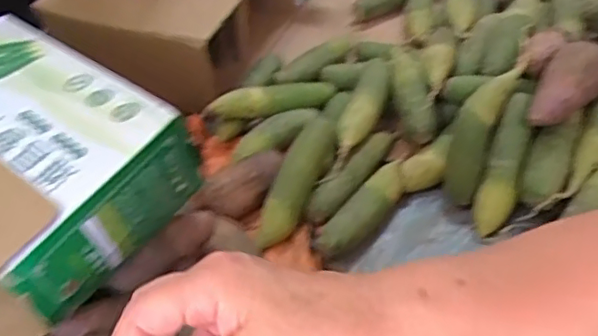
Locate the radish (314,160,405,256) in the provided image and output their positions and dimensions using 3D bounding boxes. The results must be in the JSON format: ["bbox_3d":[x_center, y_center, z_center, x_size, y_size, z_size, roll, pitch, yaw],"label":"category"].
[{"bbox_3d":[0.098,0.053,0.884,0.197,0.042,0.059,-39,55,-25],"label":"radish"}]

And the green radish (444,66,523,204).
[{"bbox_3d":[0.252,-0.059,0.867,0.056,0.049,0.217,21,88,24],"label":"green radish"}]

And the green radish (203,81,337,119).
[{"bbox_3d":[-0.045,-0.114,1.041,0.222,0.052,0.058,-13,45,-30],"label":"green radish"}]

